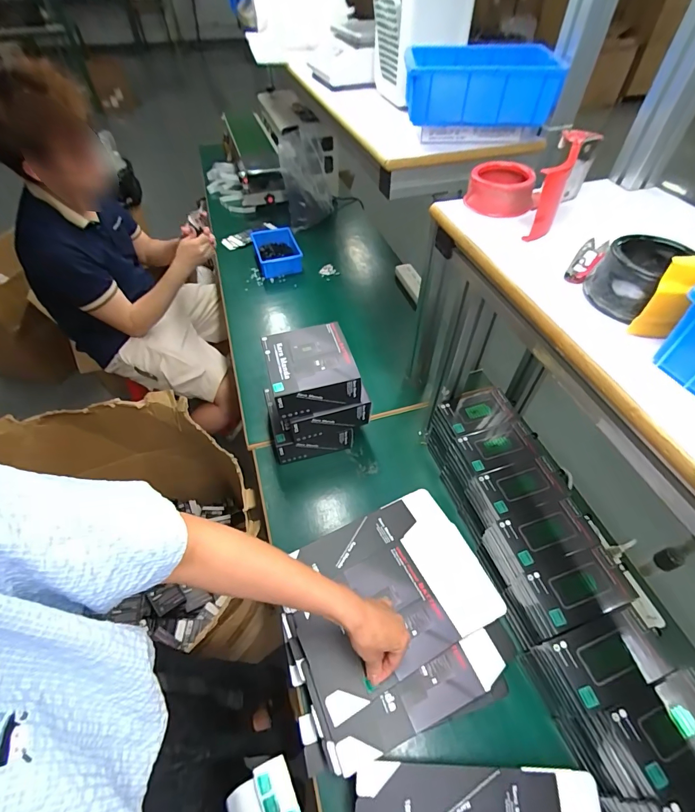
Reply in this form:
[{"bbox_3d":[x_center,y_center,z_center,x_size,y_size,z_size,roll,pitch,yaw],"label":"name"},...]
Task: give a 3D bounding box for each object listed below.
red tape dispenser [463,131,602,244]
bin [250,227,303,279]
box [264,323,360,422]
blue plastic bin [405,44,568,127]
[{"bbox_3d":[0.206,-0.267,0.450,0.109,0.071,0.141,31,57,23],"label":"red tape dispenser"},{"bbox_3d":[-0.234,-0.510,1.285,0.139,0.072,0.205,-14,52,-11],"label":"bin"},{"bbox_3d":[-0.070,-0.071,0.736,0.154,0.076,0.157,-13,52,-10],"label":"box"},{"bbox_3d":[0.186,-0.452,0.547,0.204,0.069,0.116,2,51,2],"label":"blue plastic bin"}]

